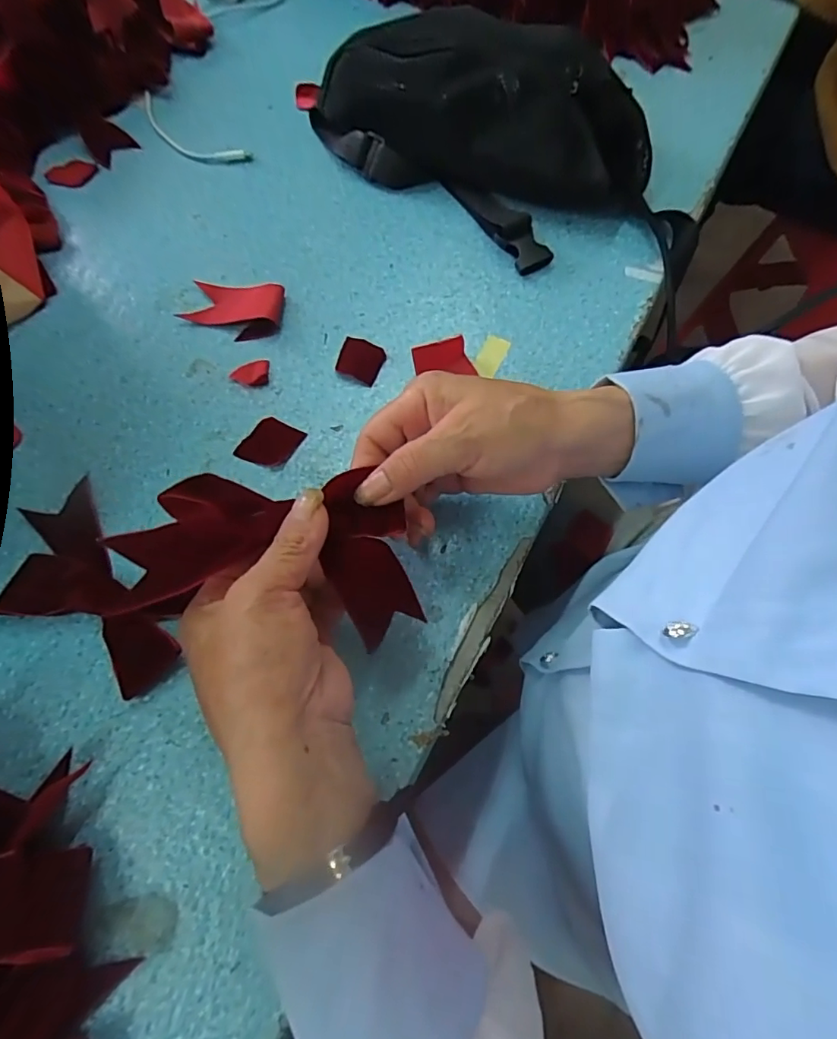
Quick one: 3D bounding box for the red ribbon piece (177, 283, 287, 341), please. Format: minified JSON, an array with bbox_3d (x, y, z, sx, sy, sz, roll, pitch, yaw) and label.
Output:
[{"bbox_3d":[-0.137,-0.156,0.390,0.072,0.006,0.048,4,67,3],"label":"red ribbon piece"}]

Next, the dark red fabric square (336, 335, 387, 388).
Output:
[{"bbox_3d":[-0.041,-0.114,0.372,0.033,0.004,0.034,22,65,7],"label":"dark red fabric square"}]

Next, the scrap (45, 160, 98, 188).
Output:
[{"bbox_3d":[-0.307,-0.306,0.467,0.041,0.006,0.030,-32,69,-12],"label":"scrap"}]

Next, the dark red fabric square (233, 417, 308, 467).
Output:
[{"bbox_3d":[-0.097,-0.051,0.346,0.033,0.004,0.035,26,70,12],"label":"dark red fabric square"}]

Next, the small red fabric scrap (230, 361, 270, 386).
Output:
[{"bbox_3d":[-0.119,-0.103,0.370,0.026,0.004,0.022,-7,66,-2],"label":"small red fabric scrap"}]

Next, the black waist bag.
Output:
[{"bbox_3d":[0.067,-0.316,0.419,0.341,0.081,0.162,40,73,17],"label":"black waist bag"}]

